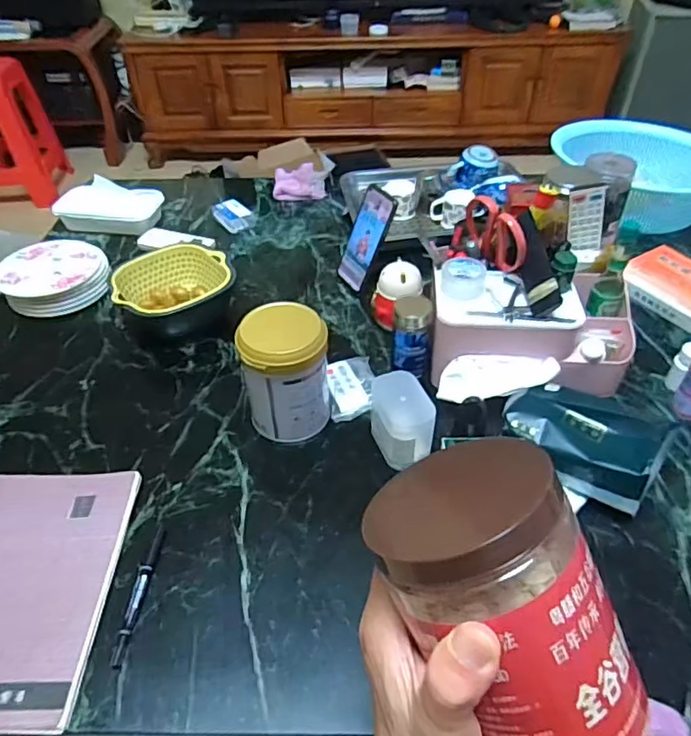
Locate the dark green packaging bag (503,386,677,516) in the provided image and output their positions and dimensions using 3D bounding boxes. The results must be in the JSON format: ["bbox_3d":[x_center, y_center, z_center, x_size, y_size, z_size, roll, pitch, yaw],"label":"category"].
[{"bbox_3d":[0.260,0.081,0.632,0.156,0.079,0.093,28,51,26],"label":"dark green packaging bag"}]

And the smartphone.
[{"bbox_3d":[0.030,-0.202,0.885,0.015,0.154,0.077,-3,39,-37],"label":"smartphone"}]

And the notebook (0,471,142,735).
[{"bbox_3d":[-0.326,0.214,0.559,0.187,0.014,0.247,-1,44,0],"label":"notebook"}]

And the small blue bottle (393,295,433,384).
[{"bbox_3d":[0.086,-0.038,0.736,0.047,0.105,0.042,-2,44,-1],"label":"small blue bottle"}]

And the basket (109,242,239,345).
[{"bbox_3d":[-0.254,-0.112,0.850,0.159,0.076,0.139,-28,50,-25],"label":"basket"}]

